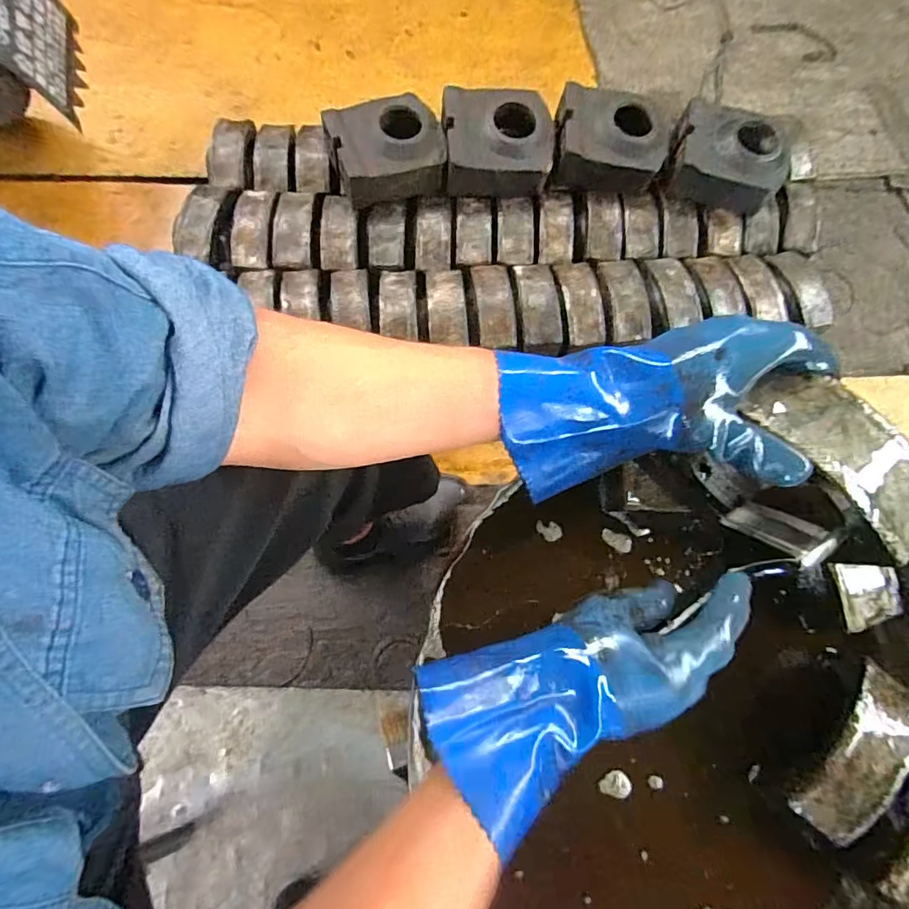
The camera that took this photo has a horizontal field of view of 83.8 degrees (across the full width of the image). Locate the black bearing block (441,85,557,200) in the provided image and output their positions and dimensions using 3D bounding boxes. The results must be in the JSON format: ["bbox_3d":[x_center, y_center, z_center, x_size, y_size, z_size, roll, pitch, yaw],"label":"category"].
[{"bbox_3d":[0.075,-0.547,0.893,0.186,0.082,0.161,1,74,-1],"label":"black bearing block"}]

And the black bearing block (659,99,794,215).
[{"bbox_3d":[0.483,-0.525,0.897,0.194,0.066,0.164,21,74,5],"label":"black bearing block"}]

